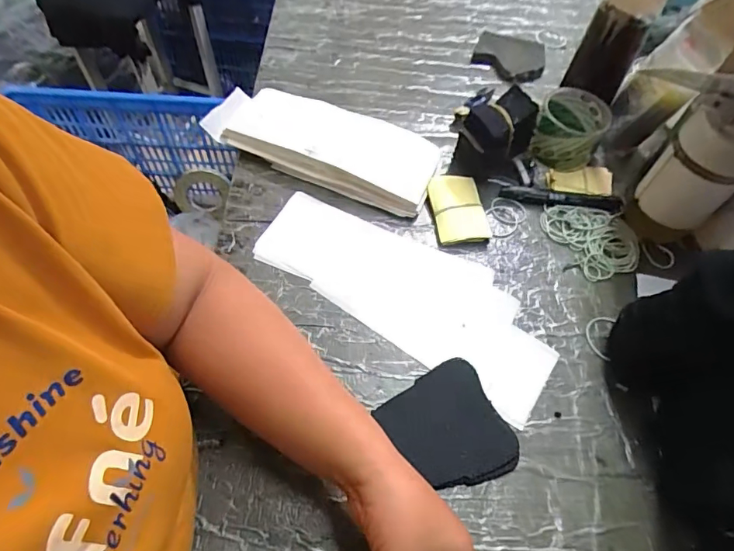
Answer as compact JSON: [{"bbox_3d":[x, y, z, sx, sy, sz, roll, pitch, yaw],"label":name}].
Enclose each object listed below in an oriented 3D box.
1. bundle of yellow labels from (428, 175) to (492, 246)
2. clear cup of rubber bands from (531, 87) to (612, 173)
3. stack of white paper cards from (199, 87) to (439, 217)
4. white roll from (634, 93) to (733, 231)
[{"bbox_3d":[0.109,-0.080,0.573,0.057,0.024,0.091,-9,60,-8],"label":"bundle of yellow labels"},{"bbox_3d":[0.255,-0.181,0.604,0.078,0.071,0.083,1,59,-2],"label":"clear cup of rubber bands"},{"bbox_3d":[-0.056,-0.167,0.610,0.287,0.045,0.111,21,60,10],"label":"stack of white paper cards"},{"bbox_3d":[0.364,-0.112,0.521,0.076,0.152,0.083,-38,68,-22],"label":"white roll"}]

